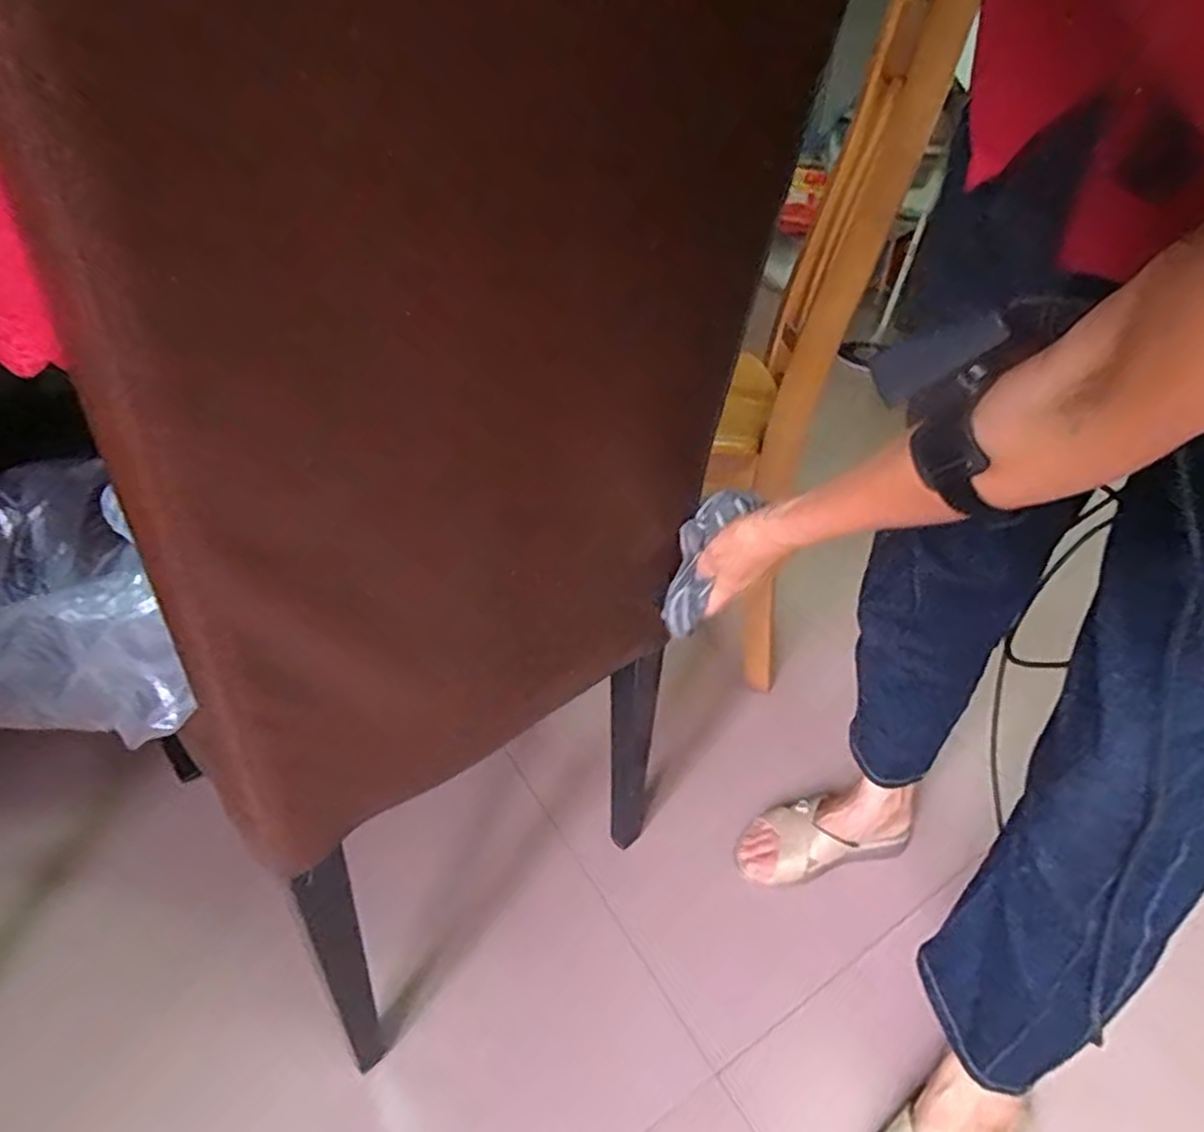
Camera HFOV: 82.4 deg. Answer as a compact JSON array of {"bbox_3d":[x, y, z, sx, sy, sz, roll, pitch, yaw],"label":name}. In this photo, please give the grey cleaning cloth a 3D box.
[{"bbox_3d":[0.082,-0.003,0.571,0.039,0.132,0.028,34,22,34],"label":"grey cleaning cloth"}]

